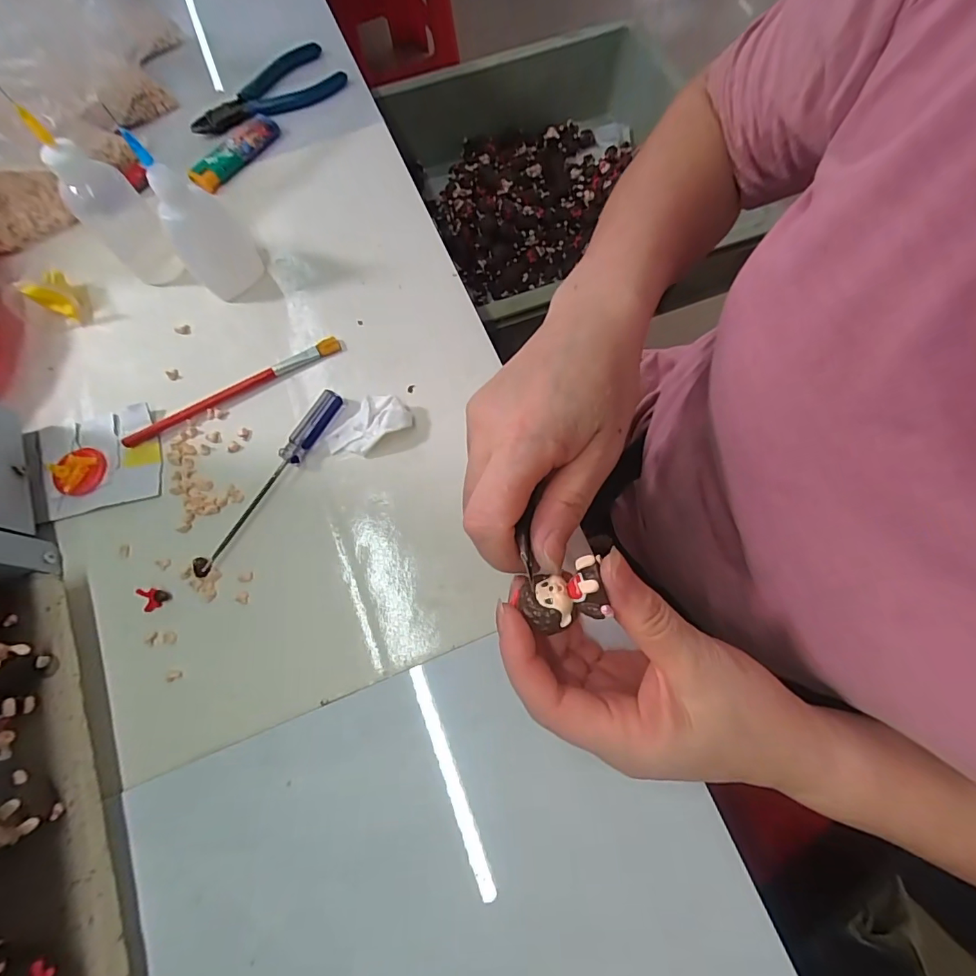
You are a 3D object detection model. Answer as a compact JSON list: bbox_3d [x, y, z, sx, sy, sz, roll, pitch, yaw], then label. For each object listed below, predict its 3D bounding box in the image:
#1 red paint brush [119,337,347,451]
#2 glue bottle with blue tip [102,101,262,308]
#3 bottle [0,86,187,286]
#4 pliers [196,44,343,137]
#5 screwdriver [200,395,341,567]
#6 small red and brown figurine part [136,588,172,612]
[{"bbox_3d":[-0.164,-0.064,0.309,0.145,0.007,0.010,-28,74,-7],"label":"red paint brush"},{"bbox_3d":[-0.180,-0.165,0.292,0.042,0.104,0.030,-33,75,-9],"label":"glue bottle with blue tip"},{"bbox_3d":[-0.242,-0.182,0.298,0.038,0.105,0.033,-43,76,-11],"label":"bottle"},{"bbox_3d":[-0.183,-0.326,0.389,0.124,0.012,0.051,-26,74,-7],"label":"pliers"},{"bbox_3d":[-0.129,-0.006,0.288,0.013,0.011,0.126,30,75,10],"label":"screwdriver"},{"bbox_3d":[-0.190,0.062,0.268,0.014,0.010,0.011,-14,73,-3],"label":"small red and brown figurine part"}]

